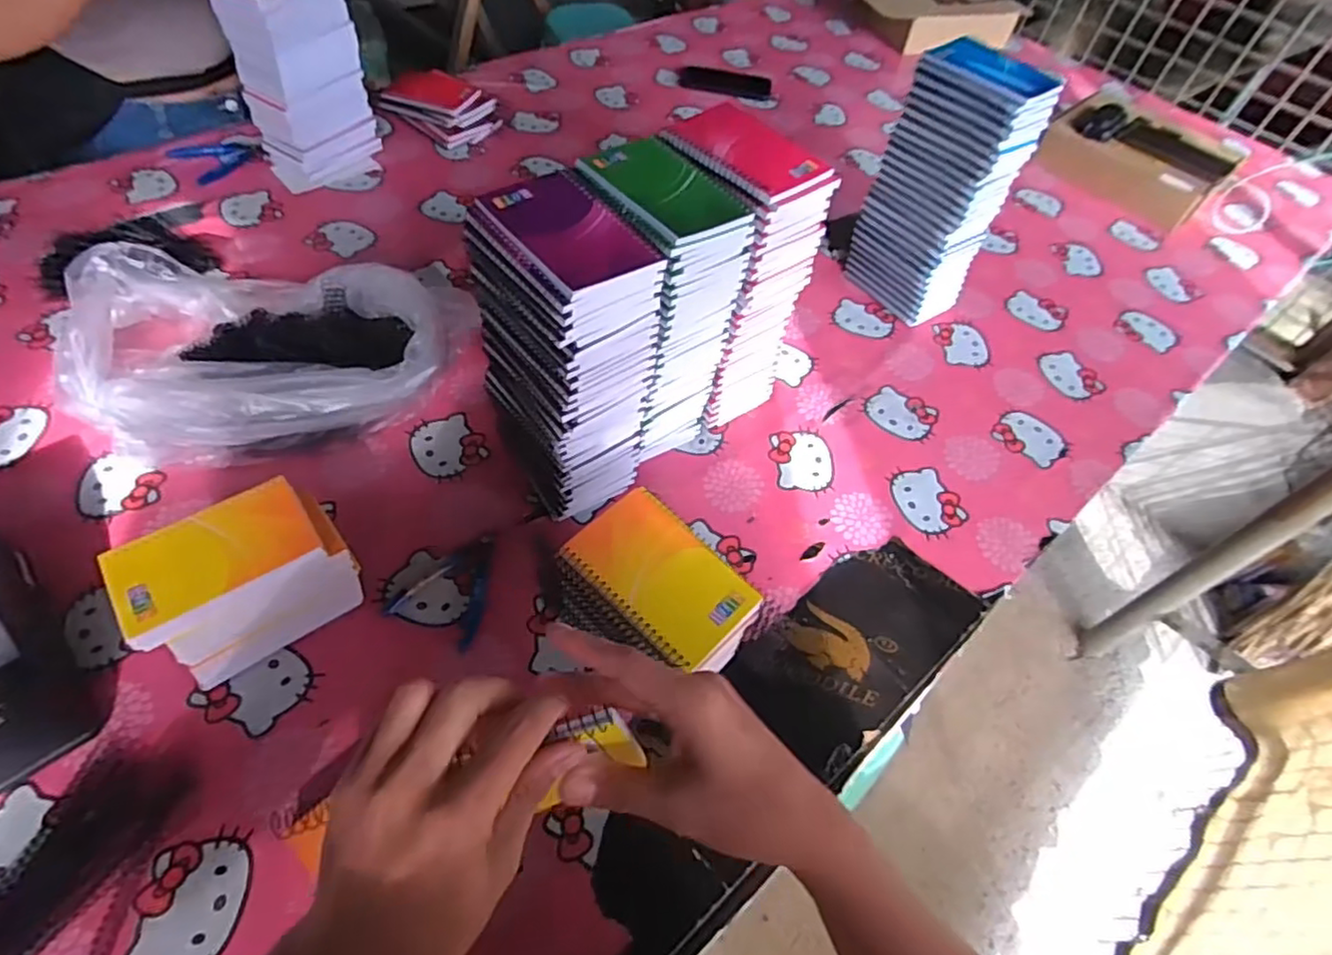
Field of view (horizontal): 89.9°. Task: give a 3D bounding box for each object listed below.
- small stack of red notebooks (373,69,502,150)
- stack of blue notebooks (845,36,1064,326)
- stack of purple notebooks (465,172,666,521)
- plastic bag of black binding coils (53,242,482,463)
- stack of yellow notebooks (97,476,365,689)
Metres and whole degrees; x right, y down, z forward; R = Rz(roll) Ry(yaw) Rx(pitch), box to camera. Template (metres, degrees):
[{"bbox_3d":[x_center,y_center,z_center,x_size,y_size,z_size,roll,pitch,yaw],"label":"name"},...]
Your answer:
[{"bbox_3d":[-0.361,-0.594,1.066,0.169,0.057,0.113,31,57,17],"label":"small stack of red notebooks"},{"bbox_3d":[0.341,-0.354,0.837,0.100,0.286,0.142,-29,61,-24],"label":"stack of blue notebooks"},{"bbox_3d":[-0.085,-0.095,0.597,0.101,0.284,0.125,-31,64,-25],"label":"stack of purple notebooks"},{"bbox_3d":[-0.410,-0.141,0.695,0.356,0.112,0.264,2,53,-4],"label":"plastic bag of black binding coils"},{"bbox_3d":[-0.328,0.085,0.531,0.143,0.116,0.086,-30,62,-25],"label":"stack of yellow notebooks"}]

